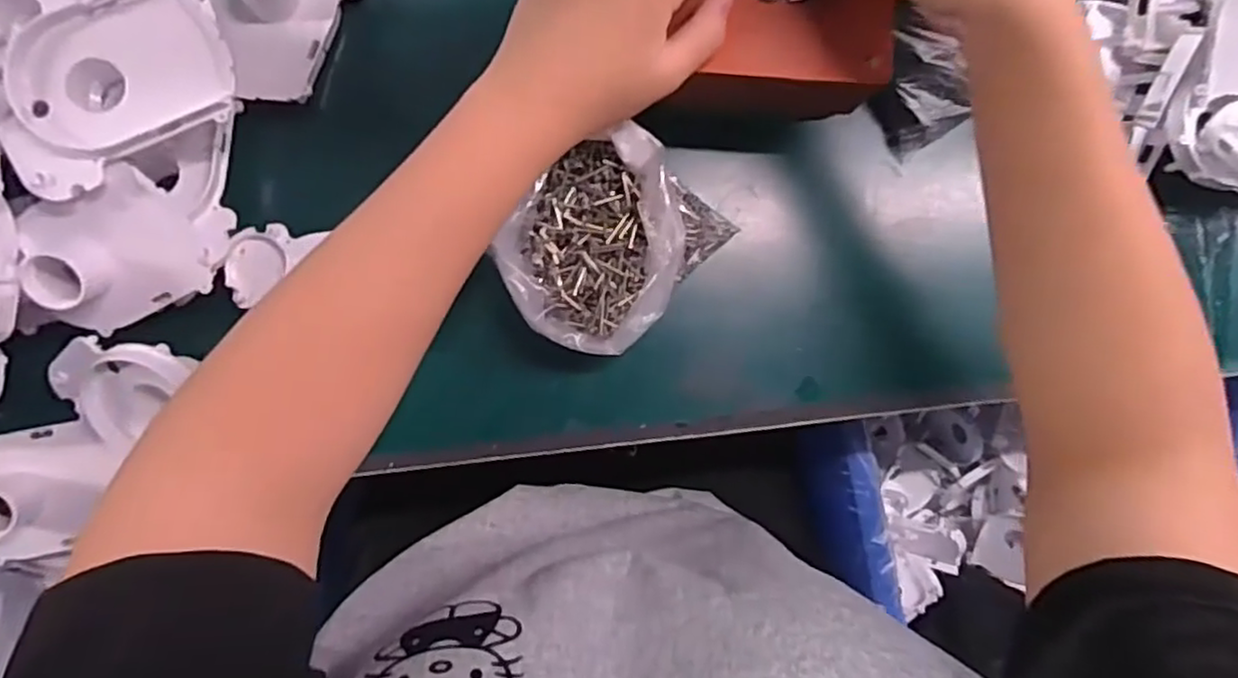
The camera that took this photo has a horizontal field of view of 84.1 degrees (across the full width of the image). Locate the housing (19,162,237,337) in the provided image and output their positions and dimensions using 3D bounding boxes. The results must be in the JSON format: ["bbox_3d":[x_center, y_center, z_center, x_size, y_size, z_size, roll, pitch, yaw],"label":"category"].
[{"bbox_3d":[-0.235,-0.044,0.328,0.084,0.038,0.059,-21,90,-5],"label":"housing"}]

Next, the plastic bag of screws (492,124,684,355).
[{"bbox_3d":[-0.009,-0.049,0.363,0.086,0.050,0.106,34,86,-3],"label":"plastic bag of screws"}]

